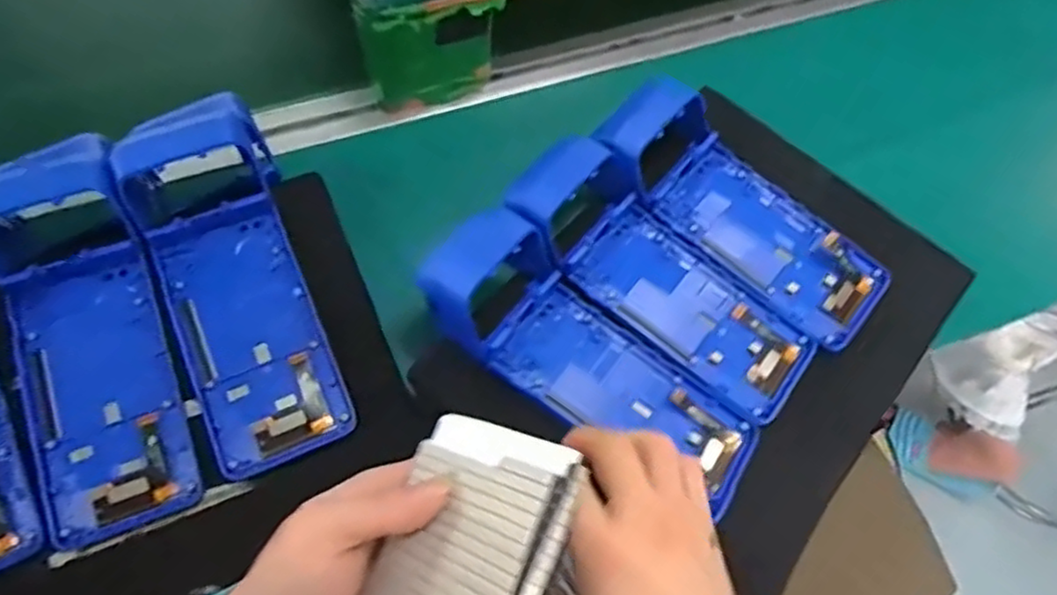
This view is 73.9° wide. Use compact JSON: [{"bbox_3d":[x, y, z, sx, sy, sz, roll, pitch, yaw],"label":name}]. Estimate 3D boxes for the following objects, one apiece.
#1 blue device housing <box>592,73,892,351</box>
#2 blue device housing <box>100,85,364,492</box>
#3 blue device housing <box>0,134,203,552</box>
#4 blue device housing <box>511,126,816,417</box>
[{"bbox_3d":[0.155,-0.066,0.498,0.222,0.046,0.084,39,73,11],"label":"blue device housing"},{"bbox_3d":[-0.186,-0.015,0.438,0.087,0.065,0.242,-20,72,-10],"label":"blue device housing"},{"bbox_3d":[-0.271,0.017,0.414,0.093,0.050,0.243,-21,72,-10],"label":"blue device housing"},{"bbox_3d":[0.090,-0.015,0.468,0.218,0.051,0.080,40,73,12],"label":"blue device housing"}]

